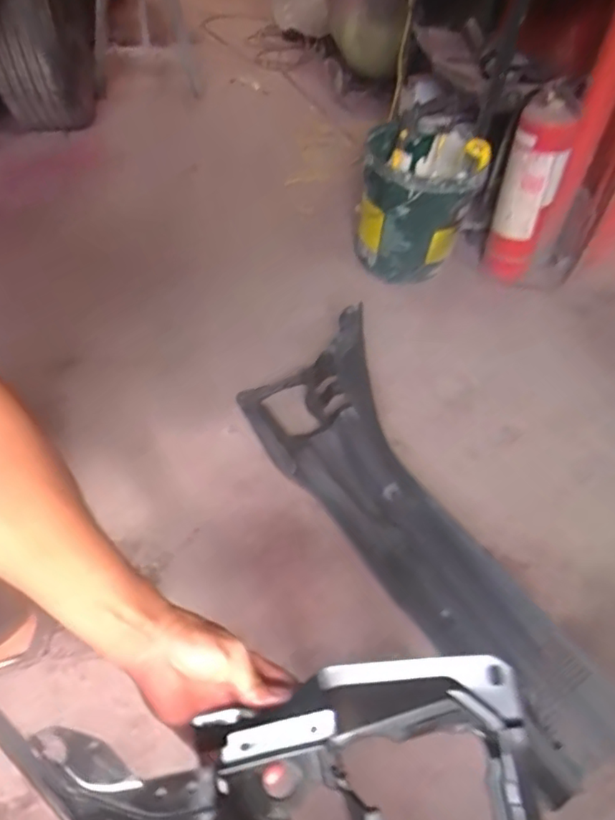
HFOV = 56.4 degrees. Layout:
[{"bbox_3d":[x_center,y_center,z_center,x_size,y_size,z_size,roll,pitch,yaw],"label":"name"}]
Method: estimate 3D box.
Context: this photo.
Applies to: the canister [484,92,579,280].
[{"bbox_3d":[0.553,-0.531,1.461,0.119,0.443,0.154,16,45,12],"label":"canister"}]

